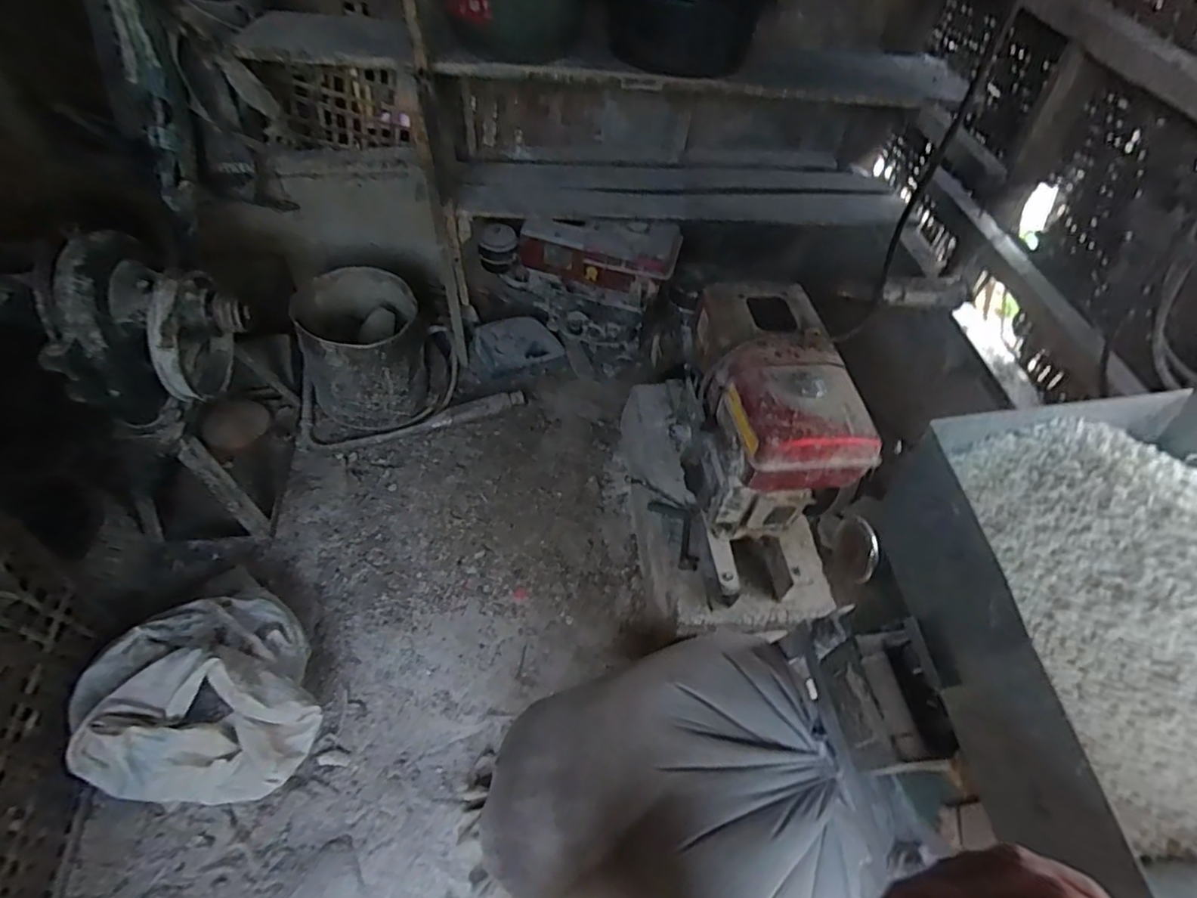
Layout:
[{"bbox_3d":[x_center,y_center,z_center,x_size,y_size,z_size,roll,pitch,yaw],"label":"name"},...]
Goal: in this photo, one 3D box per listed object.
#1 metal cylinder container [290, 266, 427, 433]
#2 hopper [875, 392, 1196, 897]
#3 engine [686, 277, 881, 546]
[{"bbox_3d":[-0.683,-0.281,1.749,0.359,0.359,0.288,-22,57,-18],"label":"metal cylinder container"},{"bbox_3d":[0.342,0.104,0.370,0.235,0.110,0.273,-8,54,-9],"label":"hopper"},{"bbox_3d":[0.329,-0.081,1.238,0.256,0.370,0.433,-5,54,-7],"label":"engine"}]

